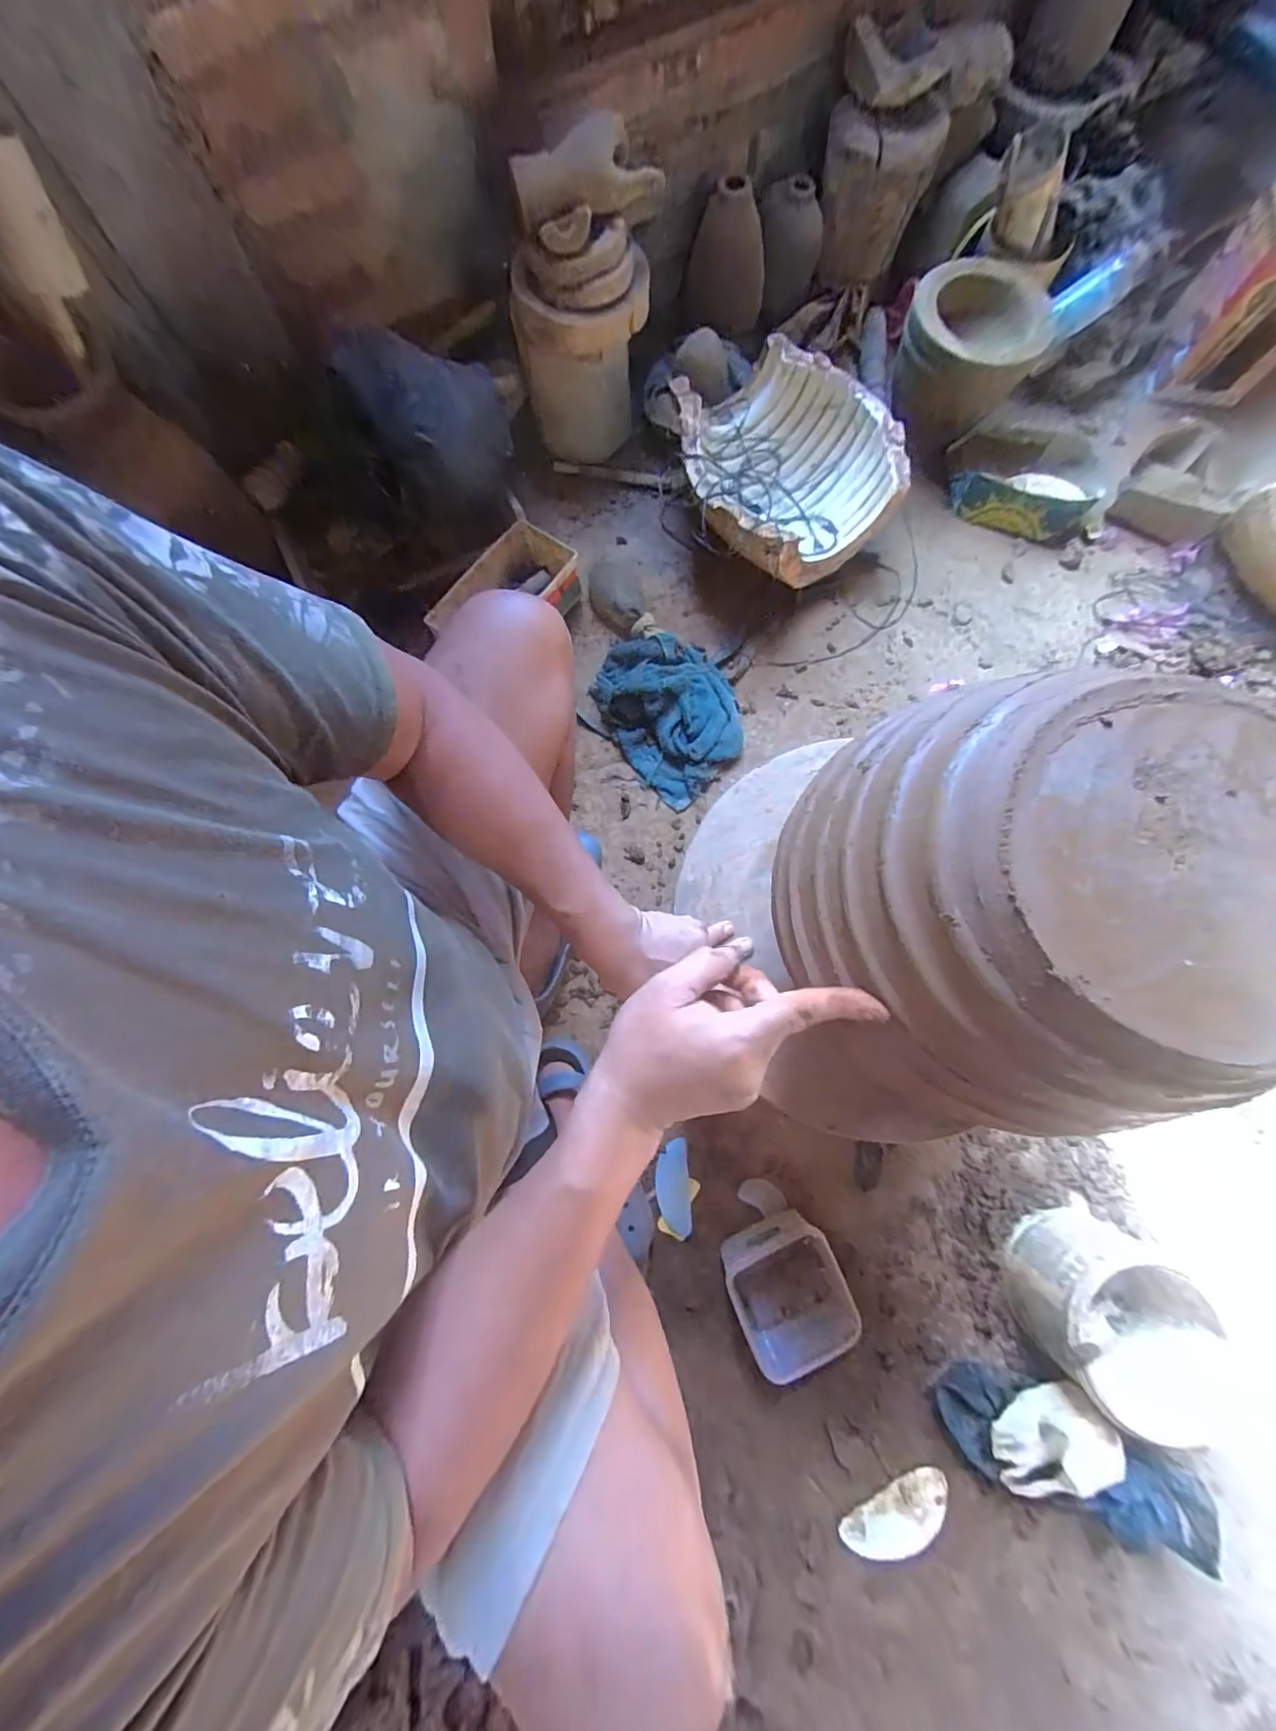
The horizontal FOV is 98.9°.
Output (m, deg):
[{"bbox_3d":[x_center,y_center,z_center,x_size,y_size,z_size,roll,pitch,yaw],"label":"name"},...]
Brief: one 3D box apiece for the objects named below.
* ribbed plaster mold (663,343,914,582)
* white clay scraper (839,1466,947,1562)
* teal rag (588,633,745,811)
[{"bbox_3d":[0.227,-0.642,0.903,0.323,0.149,0.331,-28,79,-5],"label":"ribbed plaster mold"},{"bbox_3d":[0.319,0.801,0.666,0.140,0.011,0.065,-21,79,-3],"label":"white clay scraper"},{"bbox_3d":[0.046,-0.249,0.871,0.253,0.068,0.206,44,82,9],"label":"teal rag"}]

